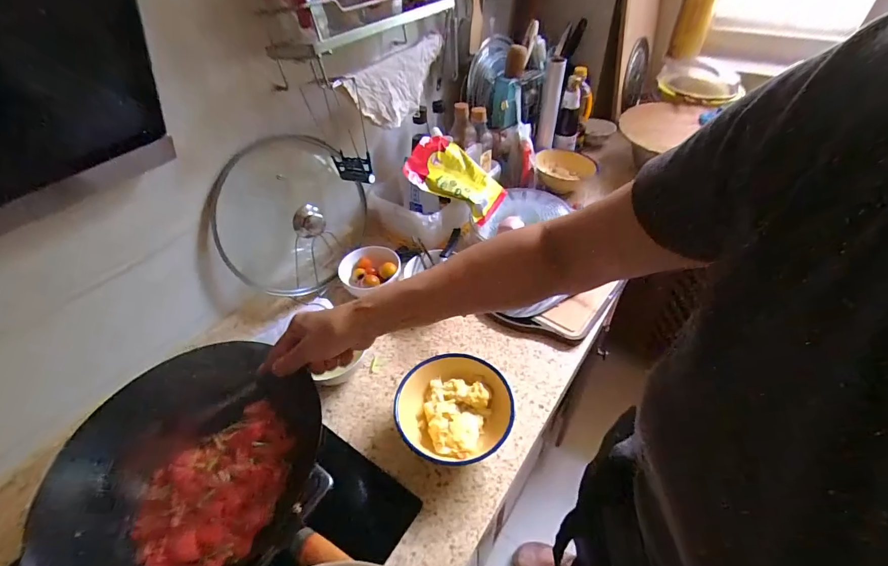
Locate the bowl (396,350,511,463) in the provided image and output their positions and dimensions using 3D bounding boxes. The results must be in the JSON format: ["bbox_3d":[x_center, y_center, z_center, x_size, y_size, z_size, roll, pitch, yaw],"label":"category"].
[{"bbox_3d":[0.018,0.203,0.617,0.180,0.070,0.167,-2,44,2],"label":"bowl"}]

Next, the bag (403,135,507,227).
[{"bbox_3d":[0.033,-0.236,0.895,0.222,0.041,0.134,33,68,-9],"label":"bag"}]

